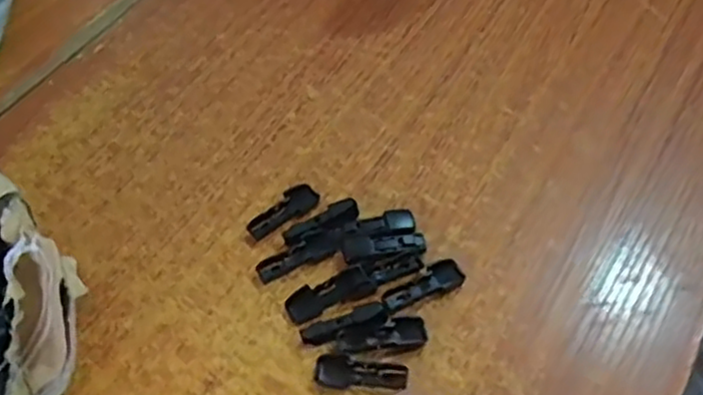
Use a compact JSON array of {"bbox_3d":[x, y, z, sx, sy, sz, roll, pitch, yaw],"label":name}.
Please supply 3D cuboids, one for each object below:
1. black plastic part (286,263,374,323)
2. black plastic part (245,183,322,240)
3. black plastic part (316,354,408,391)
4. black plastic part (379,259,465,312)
[{"bbox_3d":[-0.013,0.057,0.435,0.054,0.013,0.020,-20,55,-11],"label":"black plastic part"},{"bbox_3d":[-0.044,0.010,0.479,0.021,0.007,0.052,35,63,25],"label":"black plastic part"},{"bbox_3d":[0.005,0.100,0.407,0.052,0.008,0.018,4,54,7],"label":"black plastic part"},{"bbox_3d":[0.043,0.053,0.437,0.052,0.007,0.018,-21,55,-11],"label":"black plastic part"}]

